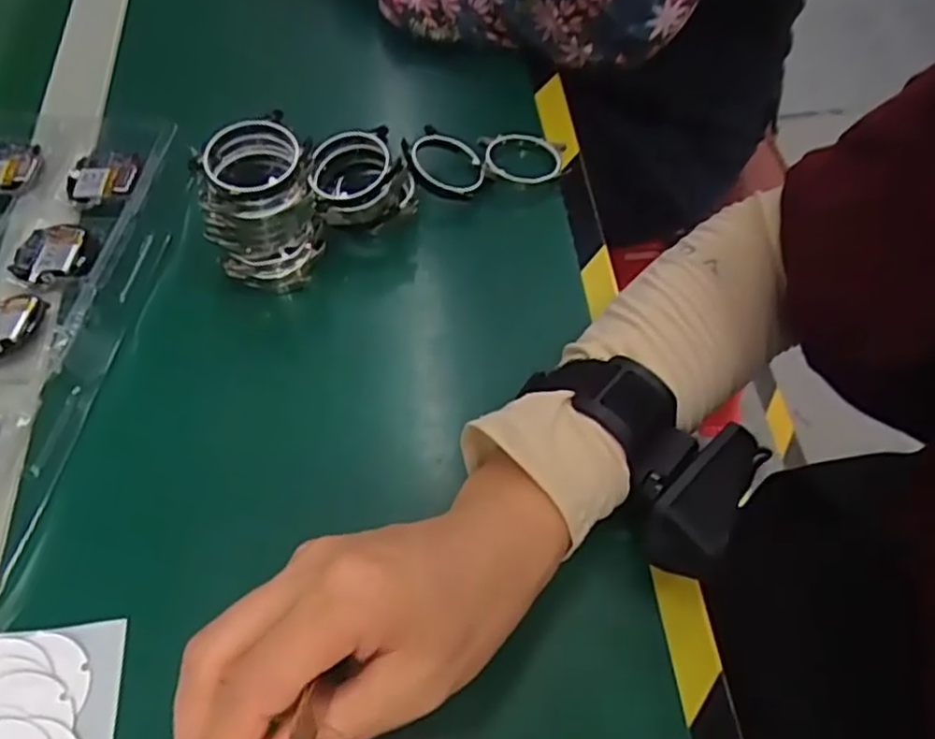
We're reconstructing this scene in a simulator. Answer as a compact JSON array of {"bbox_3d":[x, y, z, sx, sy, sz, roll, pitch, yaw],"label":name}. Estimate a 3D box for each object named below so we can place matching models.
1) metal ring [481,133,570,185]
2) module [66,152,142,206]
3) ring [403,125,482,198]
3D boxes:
[{"bbox_3d":[0.035,-0.127,0.432,0.051,0.007,0.051,0,58,1],"label":"metal ring"},{"bbox_3d":[-0.216,-0.113,0.421,0.040,0.005,0.037,-3,58,0],"label":"module"},{"bbox_3d":[-0.014,-0.121,0.418,0.046,0.014,0.047,2,57,-3],"label":"ring"}]

